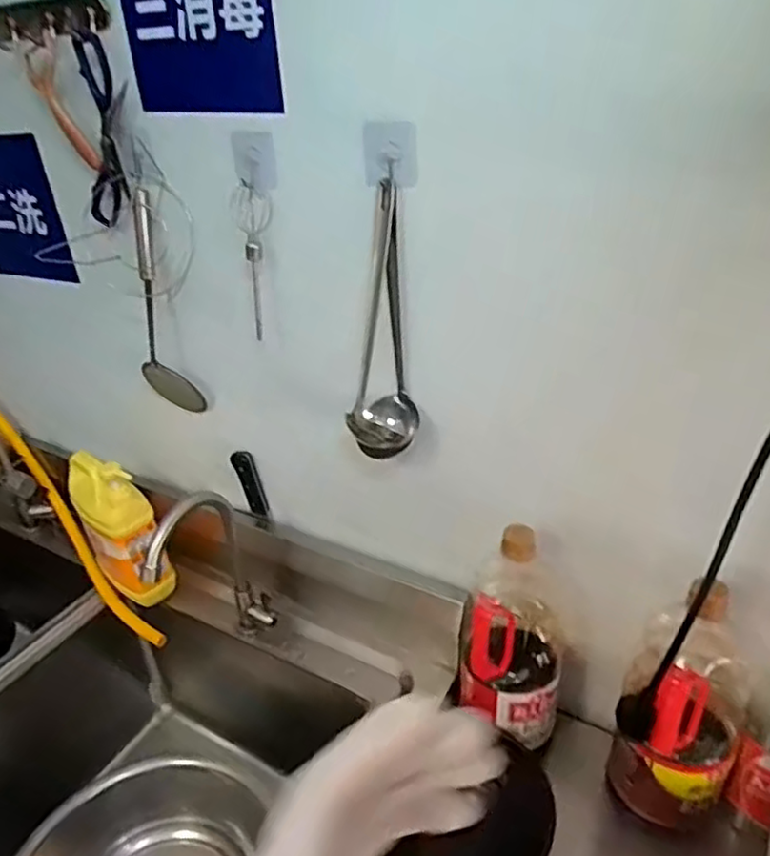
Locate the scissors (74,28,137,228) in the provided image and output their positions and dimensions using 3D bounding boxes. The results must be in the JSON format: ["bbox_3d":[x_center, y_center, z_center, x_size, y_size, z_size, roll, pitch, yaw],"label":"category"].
[{"bbox_3d":[-0.330,-0.345,0.799,0.076,0.216,0.016,24,40,17],"label":"scissors"}]

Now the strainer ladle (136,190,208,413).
[{"bbox_3d":[-0.299,-0.152,0.885,0.069,0.292,0.043,-13,32,-17],"label":"strainer ladle"}]

